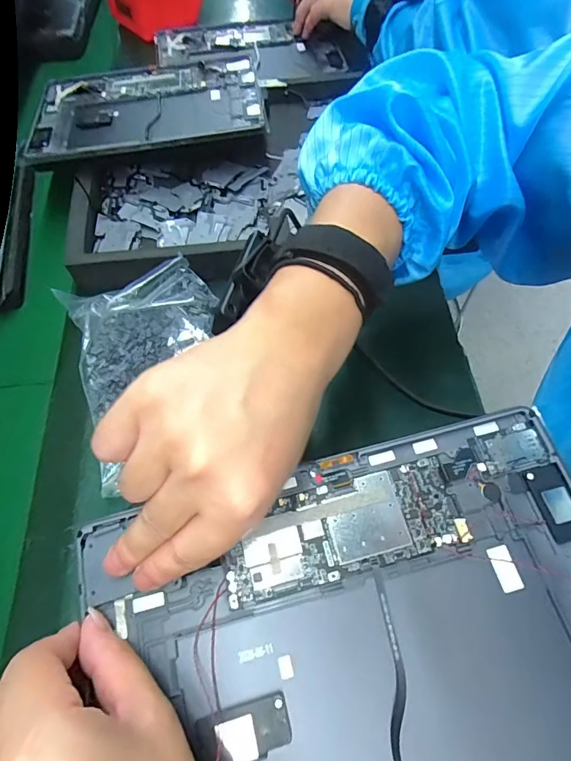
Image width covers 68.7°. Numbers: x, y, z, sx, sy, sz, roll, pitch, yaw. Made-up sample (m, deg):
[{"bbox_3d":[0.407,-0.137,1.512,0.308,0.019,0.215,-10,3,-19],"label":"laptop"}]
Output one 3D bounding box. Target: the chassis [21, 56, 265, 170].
[{"bbox_3d":[-0.159,-0.311,0.474,0.255,0.011,0.163,-9,63,-1],"label":"chassis"}]

